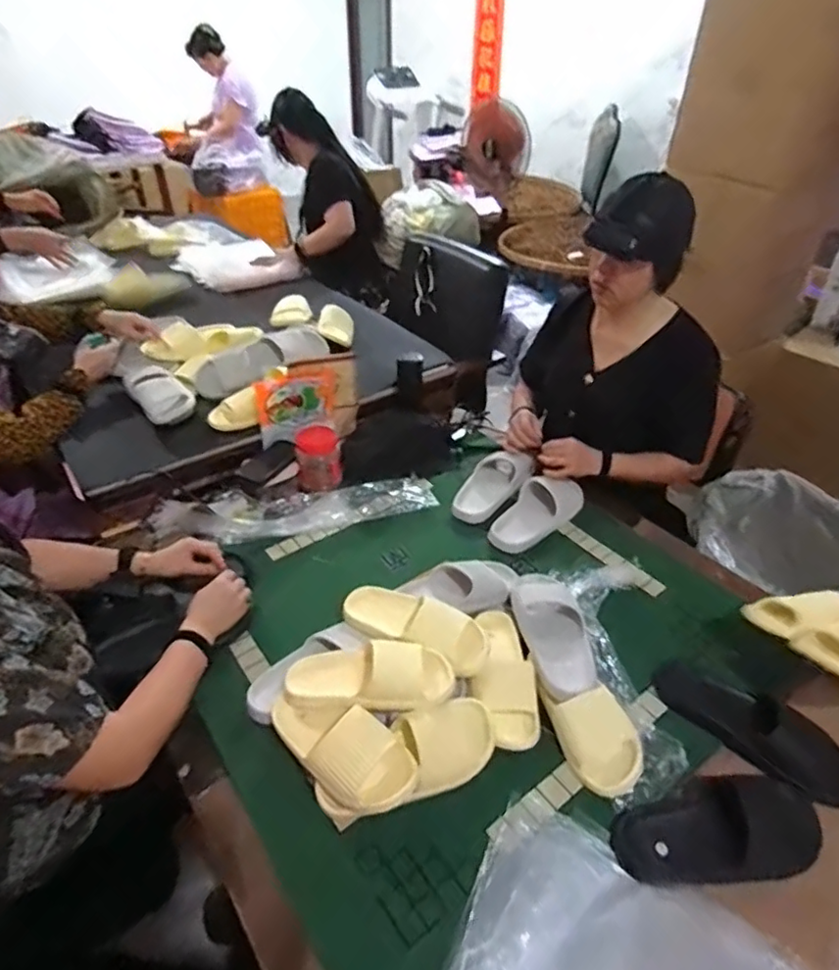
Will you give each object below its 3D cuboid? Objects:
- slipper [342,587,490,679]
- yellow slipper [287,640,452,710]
[{"bbox_3d":[-0.008,0.221,0.936,0.244,0.066,0.100,23,43,26],"label":"slipper"},{"bbox_3d":[-0.076,0.269,0.843,0.242,0.071,0.092,-6,36,14],"label":"yellow slipper"}]

